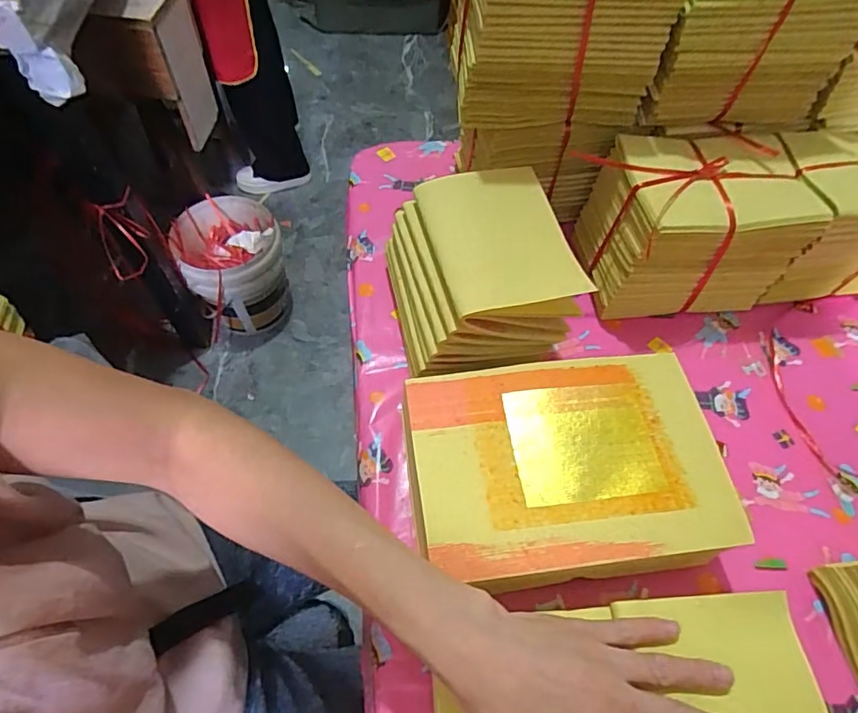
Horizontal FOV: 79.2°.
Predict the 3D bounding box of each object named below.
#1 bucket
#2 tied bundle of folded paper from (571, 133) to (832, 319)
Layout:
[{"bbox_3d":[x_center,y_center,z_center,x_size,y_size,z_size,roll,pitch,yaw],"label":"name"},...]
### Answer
[{"bbox_3d":[-0.498,-0.227,1.351,0.233,0.269,0.247,1,59,-2],"label":"bucket"},{"bbox_3d":[0.253,-0.127,0.515,0.177,0.133,0.122,-4,59,-5],"label":"tied bundle of folded paper"}]

